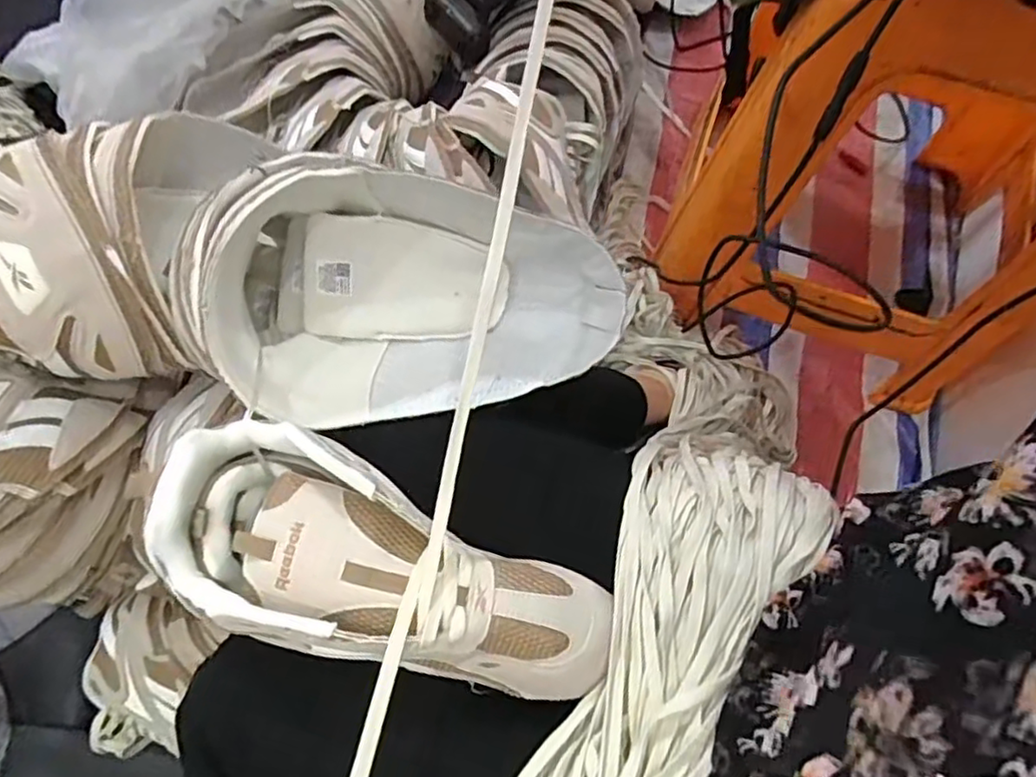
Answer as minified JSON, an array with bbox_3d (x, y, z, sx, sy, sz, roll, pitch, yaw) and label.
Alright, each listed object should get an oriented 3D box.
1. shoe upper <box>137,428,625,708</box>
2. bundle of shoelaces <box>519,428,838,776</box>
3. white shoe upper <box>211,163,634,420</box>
[{"bbox_3d":[-0.075,0.105,0.377,0.261,0.075,0.101,22,71,1],"label":"shoe upper"},{"bbox_3d":[0.081,0.180,0.379,0.128,0.051,0.344,26,72,8],"label":"bundle of shoelaces"},{"bbox_3d":[-0.069,-0.063,0.442,0.278,0.138,0.158,2,70,0],"label":"white shoe upper"}]

